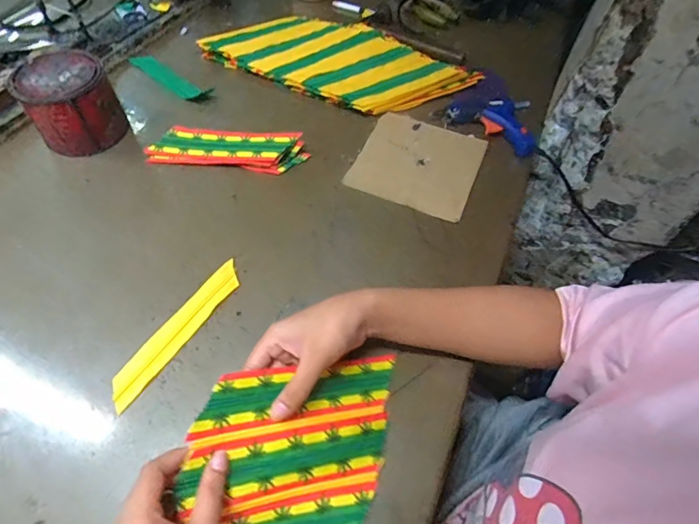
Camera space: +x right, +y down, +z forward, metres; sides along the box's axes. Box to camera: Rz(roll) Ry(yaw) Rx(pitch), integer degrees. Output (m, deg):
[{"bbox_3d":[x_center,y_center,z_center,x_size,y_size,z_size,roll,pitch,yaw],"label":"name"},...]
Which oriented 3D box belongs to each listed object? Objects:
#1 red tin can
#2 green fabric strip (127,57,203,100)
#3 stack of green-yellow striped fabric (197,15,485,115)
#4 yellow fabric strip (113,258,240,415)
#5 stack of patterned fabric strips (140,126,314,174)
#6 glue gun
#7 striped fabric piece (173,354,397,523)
[{"bbox_3d":[-0.352,-0.201,0.555,0.100,0.087,0.102,1,57,-2],"label":"red tin can"},{"bbox_3d":[-0.279,-0.282,0.667,0.138,0.014,0.032,37,63,19],"label":"green fabric strip"},{"bbox_3d":[-0.021,-0.317,0.673,0.416,0.031,0.175,21,59,11],"label":"stack of green-yellow striped fabric"},{"bbox_3d":[-0.172,0.067,0.441,0.031,0.004,0.172,30,60,14],"label":"yellow fabric strip"},{"bbox_3d":[-0.160,-0.148,0.570,0.198,0.030,0.053,6,57,1],"label":"stack of patterned fabric strips"},{"bbox_3d":[0.221,-0.219,0.624,0.125,0.024,0.124,28,61,15],"label":"glue gun"},{"bbox_3d":[-0.062,0.191,0.332,0.144,0.060,0.306,18,58,9],"label":"striped fabric piece"}]

